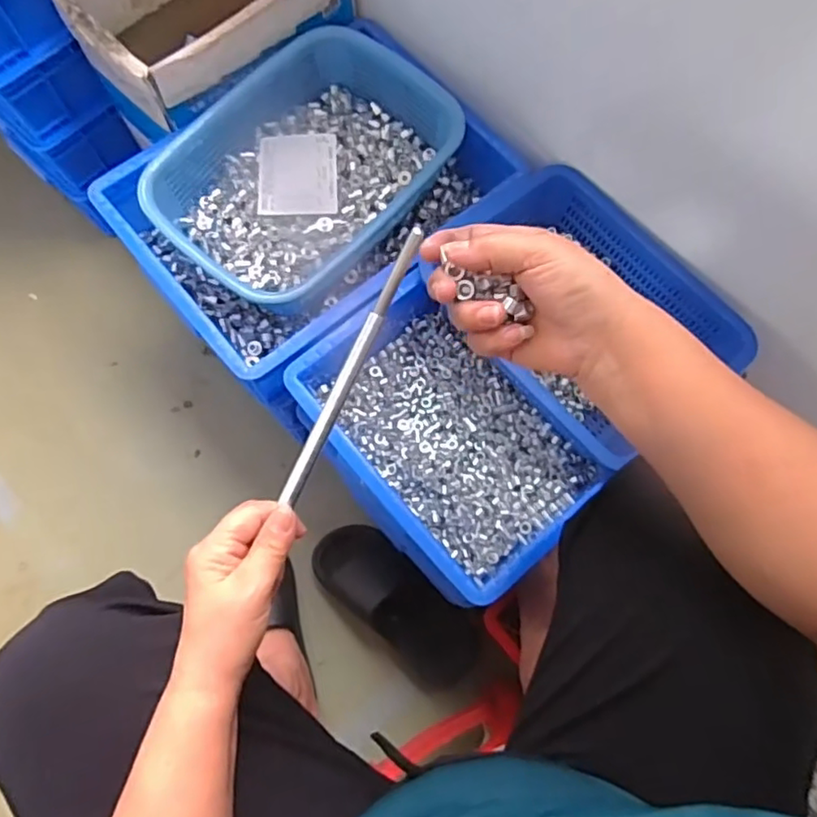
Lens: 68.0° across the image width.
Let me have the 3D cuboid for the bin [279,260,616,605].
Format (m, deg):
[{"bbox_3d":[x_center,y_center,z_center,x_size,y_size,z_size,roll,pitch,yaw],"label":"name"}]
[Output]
[{"bbox_3d":[0.036,0.025,0.655,0.210,0.108,0.310,-41,78,-13],"label":"bin"}]

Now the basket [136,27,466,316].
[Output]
[{"bbox_3d":[-0.126,-0.282,0.715,0.247,0.083,0.340,41,76,10],"label":"basket"}]

